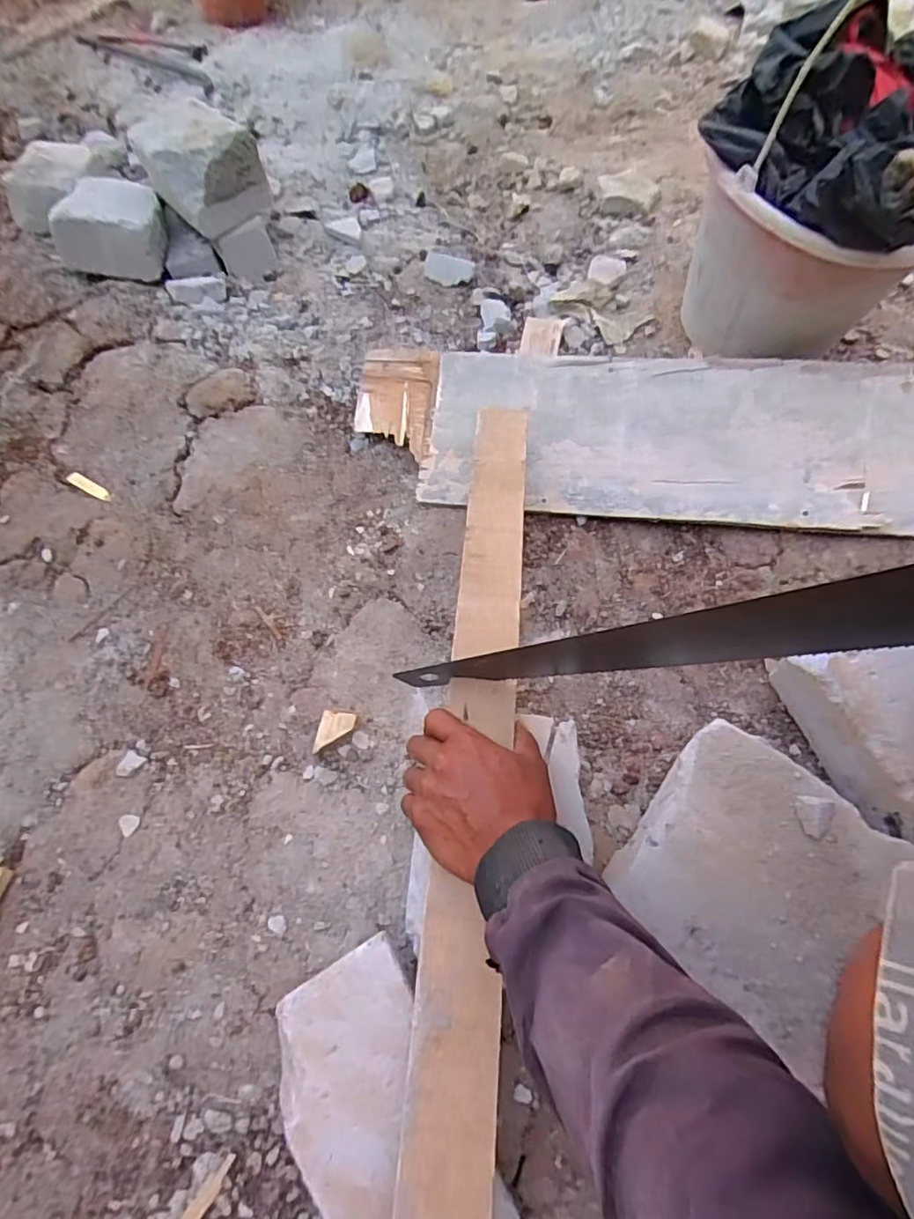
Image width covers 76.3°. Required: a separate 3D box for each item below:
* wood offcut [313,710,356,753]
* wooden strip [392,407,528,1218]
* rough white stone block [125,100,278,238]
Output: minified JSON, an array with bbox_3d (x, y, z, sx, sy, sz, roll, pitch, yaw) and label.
[{"bbox_3d":[-0.118,0.121,0.566,0.032,0.023,0.041,12,65,9],"label":"wood offcut"},{"bbox_3d":[0.014,0.126,0.431,0.054,0.016,0.742,3,61,5],"label":"wooden strip"},{"bbox_3d":[-0.379,-0.648,0.852,0.122,0.102,0.201,-38,61,-13],"label":"rough white stone block"}]

